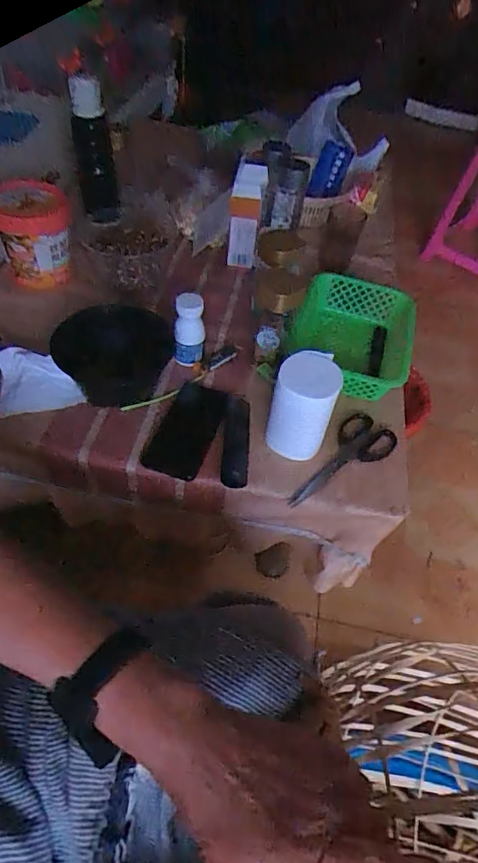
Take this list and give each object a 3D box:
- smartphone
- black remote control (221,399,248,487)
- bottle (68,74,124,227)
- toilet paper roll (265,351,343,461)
[{"bbox_3d":[-0.072,-0.006,0.681,0.084,0.015,0.161,19,52,9],"label":"smartphone"},{"bbox_3d":[-0.004,0.013,0.663,0.035,0.019,0.137,4,51,-3],"label":"black remote control"},{"bbox_3d":[-0.266,-0.511,0.885,0.064,0.238,0.081,-7,13,-7],"label":"bottle"},{"bbox_3d":[0.089,-0.035,0.646,0.079,0.125,0.085,3,51,-4],"label":"toilet paper roll"}]

